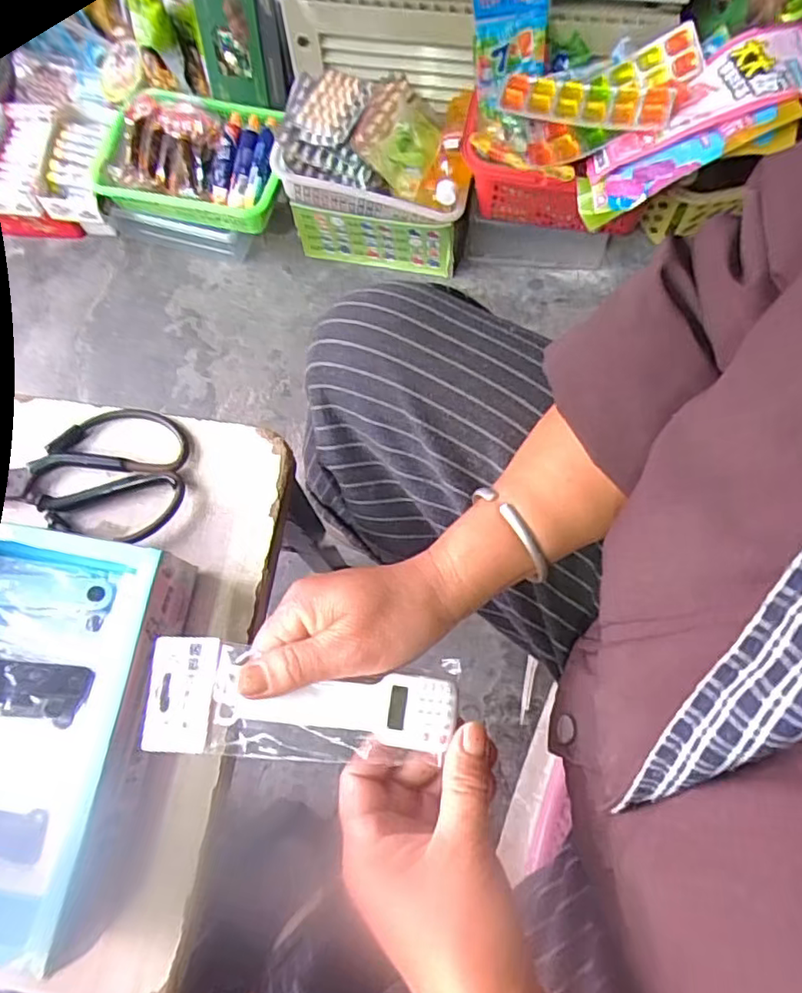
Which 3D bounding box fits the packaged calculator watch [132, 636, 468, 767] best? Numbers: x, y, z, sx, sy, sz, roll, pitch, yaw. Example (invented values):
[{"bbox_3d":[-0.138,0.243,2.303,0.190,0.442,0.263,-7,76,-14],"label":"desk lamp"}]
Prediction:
[{"bbox_3d":[-0.050,0.101,0.305,0.154,0.011,0.054,1,71,5],"label":"packaged calculator watch"}]

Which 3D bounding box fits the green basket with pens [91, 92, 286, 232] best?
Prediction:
[{"bbox_3d":[-0.303,-0.503,0.911,0.277,0.072,0.177,10,71,6],"label":"green basket with pens"}]

